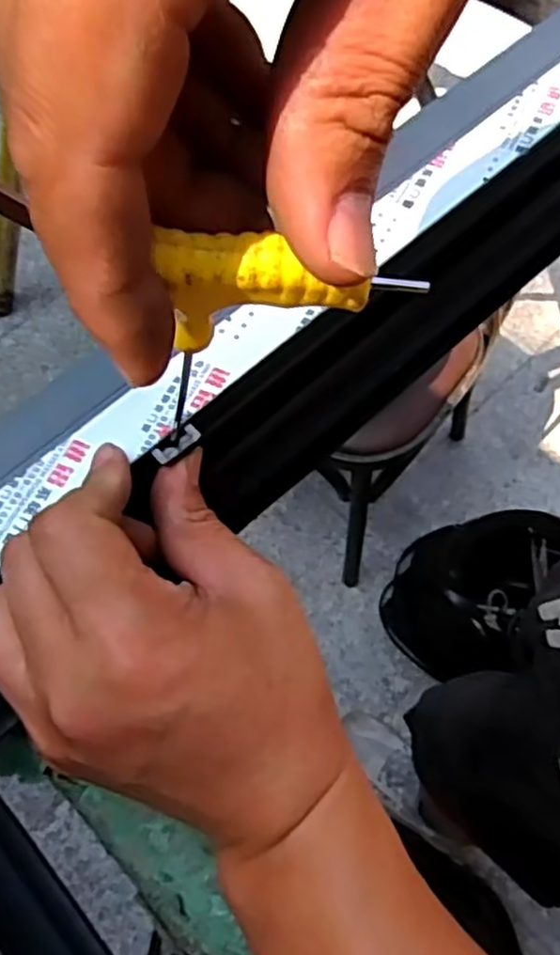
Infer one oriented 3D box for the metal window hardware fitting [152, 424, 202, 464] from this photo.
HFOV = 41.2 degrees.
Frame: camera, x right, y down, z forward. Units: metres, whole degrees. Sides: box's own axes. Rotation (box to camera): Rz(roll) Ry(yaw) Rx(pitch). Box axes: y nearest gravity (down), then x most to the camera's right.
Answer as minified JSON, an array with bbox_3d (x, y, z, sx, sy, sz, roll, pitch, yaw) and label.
[{"bbox_3d":[-0.039,-0.013,0.280,0.019,0.004,0.006,-34,68,-16],"label":"metal window hardware fitting"}]

